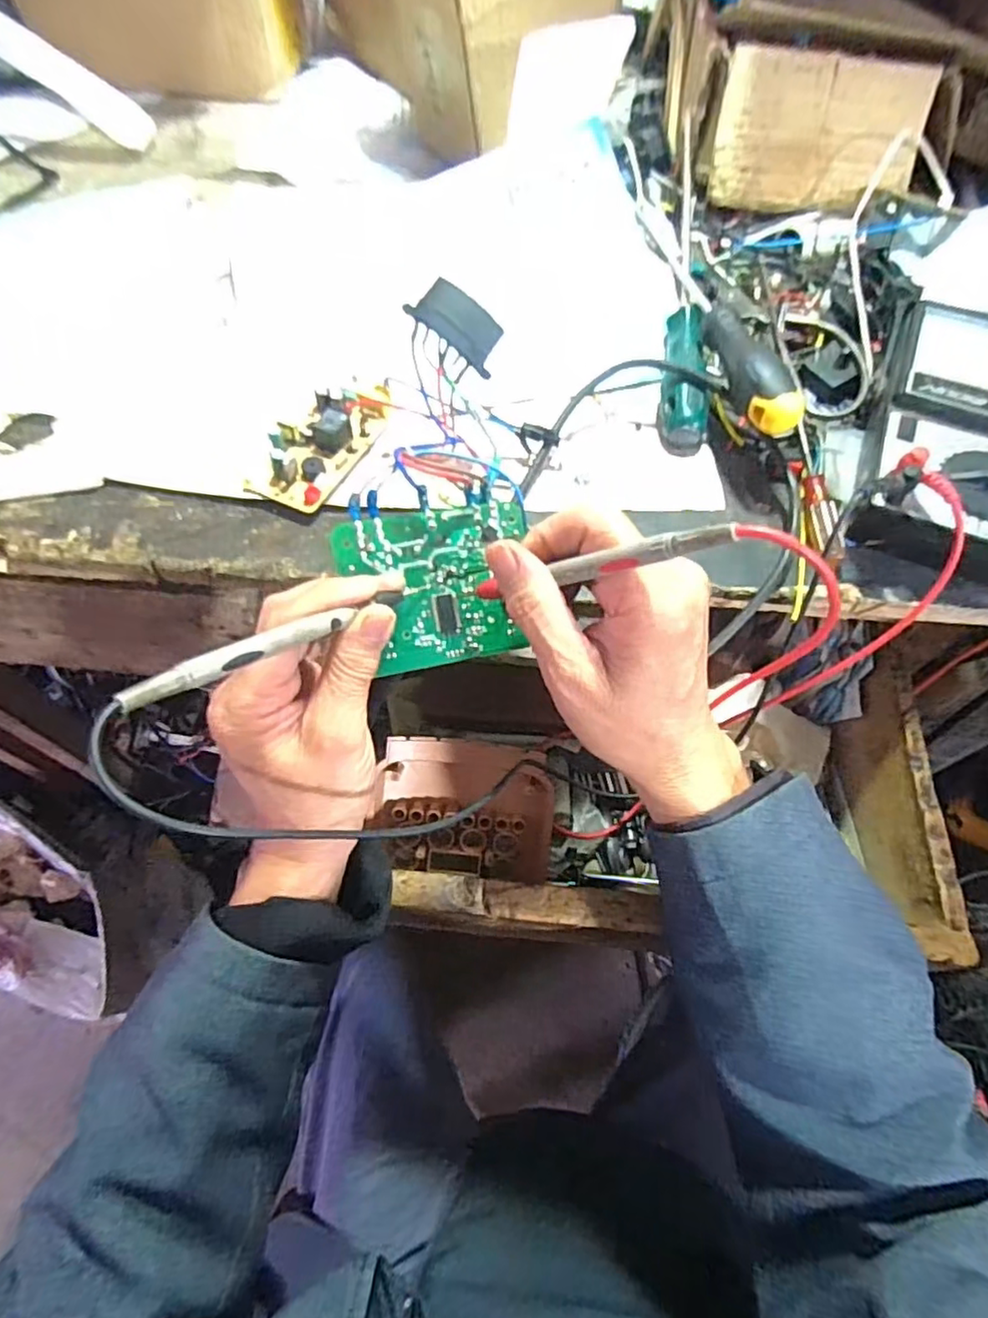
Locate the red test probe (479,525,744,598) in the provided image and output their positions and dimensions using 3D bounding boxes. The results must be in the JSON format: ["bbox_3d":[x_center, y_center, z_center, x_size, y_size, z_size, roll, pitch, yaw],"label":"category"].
[{"bbox_3d":[0.036,-0.036,0.247,0.009,0.121,0.007,43,58,-30],"label":"red test probe"}]

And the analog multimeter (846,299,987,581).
[{"bbox_3d":[0.272,-0.119,0.356,0.108,0.052,0.182,23,63,8],"label":"analog multimeter"}]

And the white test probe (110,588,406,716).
[{"bbox_3d":[-0.084,-0.007,0.257,0.010,0.012,0.131,44,43,18],"label":"white test probe"}]

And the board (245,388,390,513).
[{"bbox_3d":[-0.102,-0.130,0.375,0.045,0.021,0.098,22,63,8],"label":"board"}]

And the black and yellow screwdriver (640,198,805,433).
[{"bbox_3d":[0.133,-0.215,0.389,0.027,0.029,0.216,-8,63,-8],"label":"black and yellow screwdriver"}]

